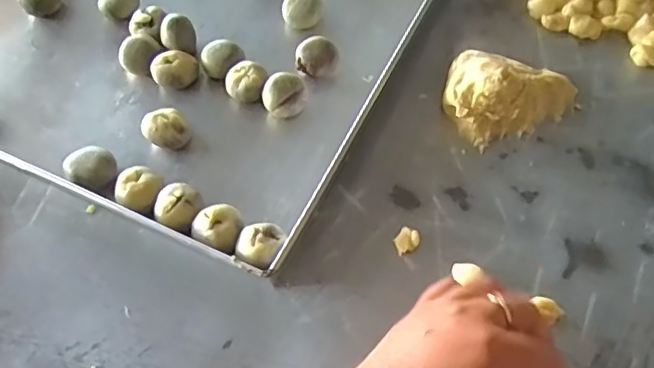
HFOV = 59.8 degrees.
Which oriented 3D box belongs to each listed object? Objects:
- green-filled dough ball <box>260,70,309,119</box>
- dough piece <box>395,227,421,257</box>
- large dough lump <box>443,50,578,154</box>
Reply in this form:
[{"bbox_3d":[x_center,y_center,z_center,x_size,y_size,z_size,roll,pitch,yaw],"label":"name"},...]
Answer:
[{"bbox_3d":[-0.039,-0.080,0.523,0.039,0.034,0.040,-1,57,1],"label":"green-filled dough ball"},{"bbox_3d":[0.062,0.045,0.444,0.017,0.004,0.024,30,62,19],"label":"dough piece"},{"bbox_3d":[0.159,-0.076,0.501,0.112,0.043,0.090,20,60,14],"label":"large dough lump"}]

